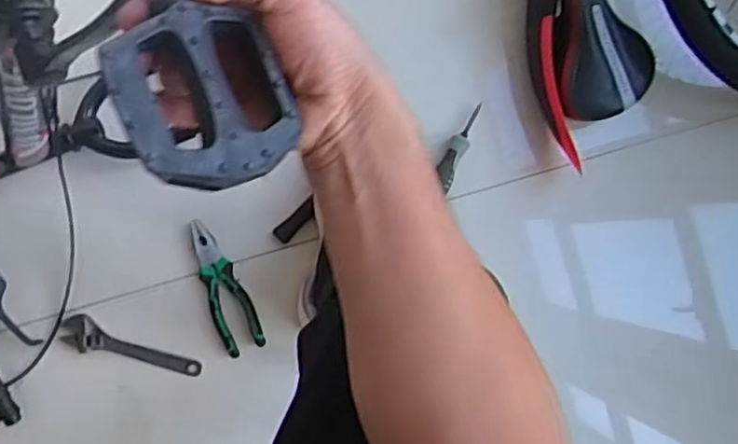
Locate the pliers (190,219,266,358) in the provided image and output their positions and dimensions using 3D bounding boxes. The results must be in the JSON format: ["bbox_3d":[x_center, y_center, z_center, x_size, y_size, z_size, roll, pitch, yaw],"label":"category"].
[{"bbox_3d":[-0.201,0.090,0.914,0.055,0.014,0.187,-22,91,-7],"label":"pliers"}]

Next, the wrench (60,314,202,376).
[{"bbox_3d":[-0.324,0.178,0.909,0.186,0.011,0.046,24,85,-5],"label":"wrench"}]

